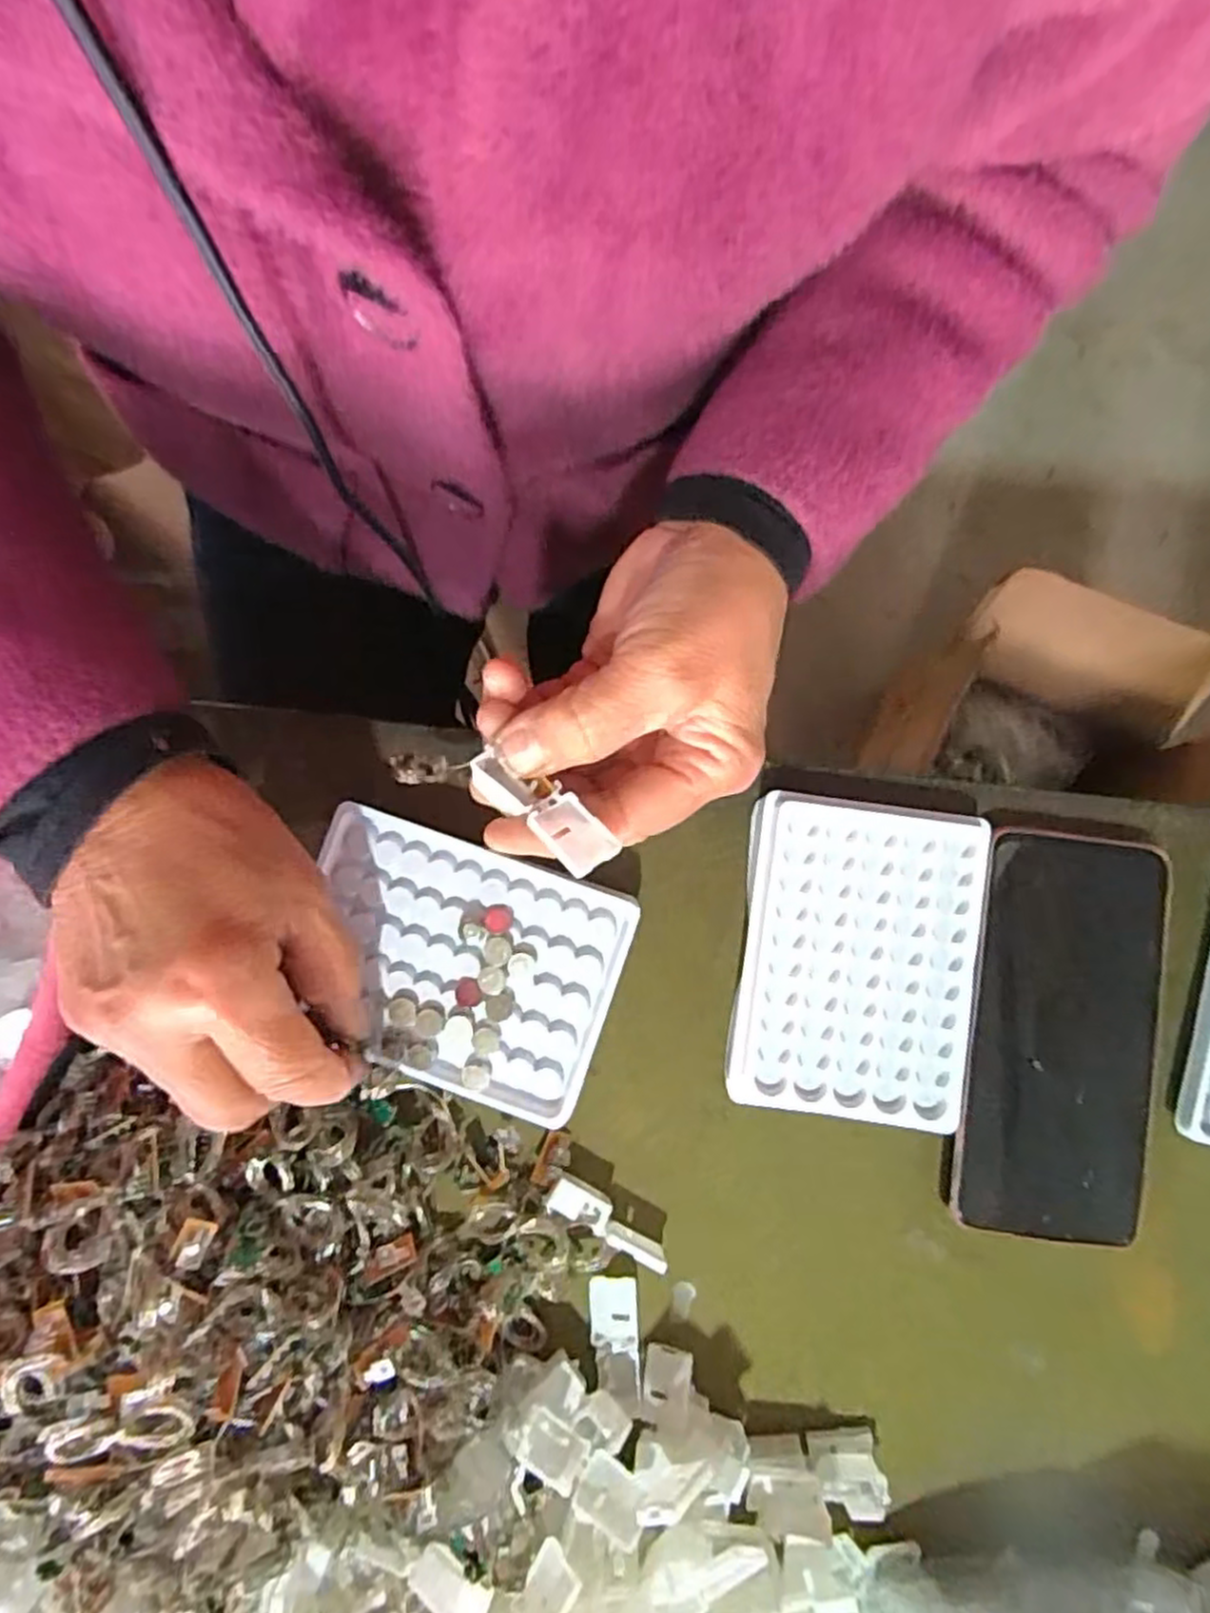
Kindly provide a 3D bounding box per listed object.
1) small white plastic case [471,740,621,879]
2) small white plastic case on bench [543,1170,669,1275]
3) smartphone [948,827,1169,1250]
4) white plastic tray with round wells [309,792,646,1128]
[{"bbox_3d":[-0.021,0.001,0.252,0.055,0.014,0.020,36,82,15],"label":"small white plastic case"},{"bbox_3d":[0.002,0.170,0.312,0.053,0.013,0.015,28,86,3],"label":"small white plastic case on bench"},{"bbox_3d":[0.185,0.093,0.309,0.077,0.009,0.161,7,87,1],"label":"smartphone"},{"bbox_3d":[-0.061,0.064,0.306,0.127,0.017,0.094,19,80,5],"label":"white plastic tray with round wells"}]

